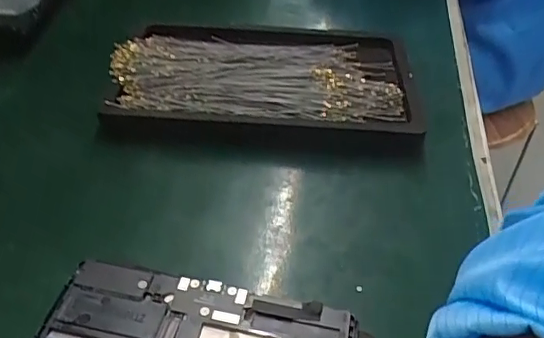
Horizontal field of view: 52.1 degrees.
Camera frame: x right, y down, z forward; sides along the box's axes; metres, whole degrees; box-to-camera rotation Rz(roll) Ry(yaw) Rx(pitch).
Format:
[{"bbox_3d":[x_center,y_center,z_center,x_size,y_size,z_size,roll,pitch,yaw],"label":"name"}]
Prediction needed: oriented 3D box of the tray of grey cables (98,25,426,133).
[{"bbox_3d":[-0.006,-0.075,0.487,0.261,0.041,0.168,5,39,0],"label":"tray of grey cables"}]

